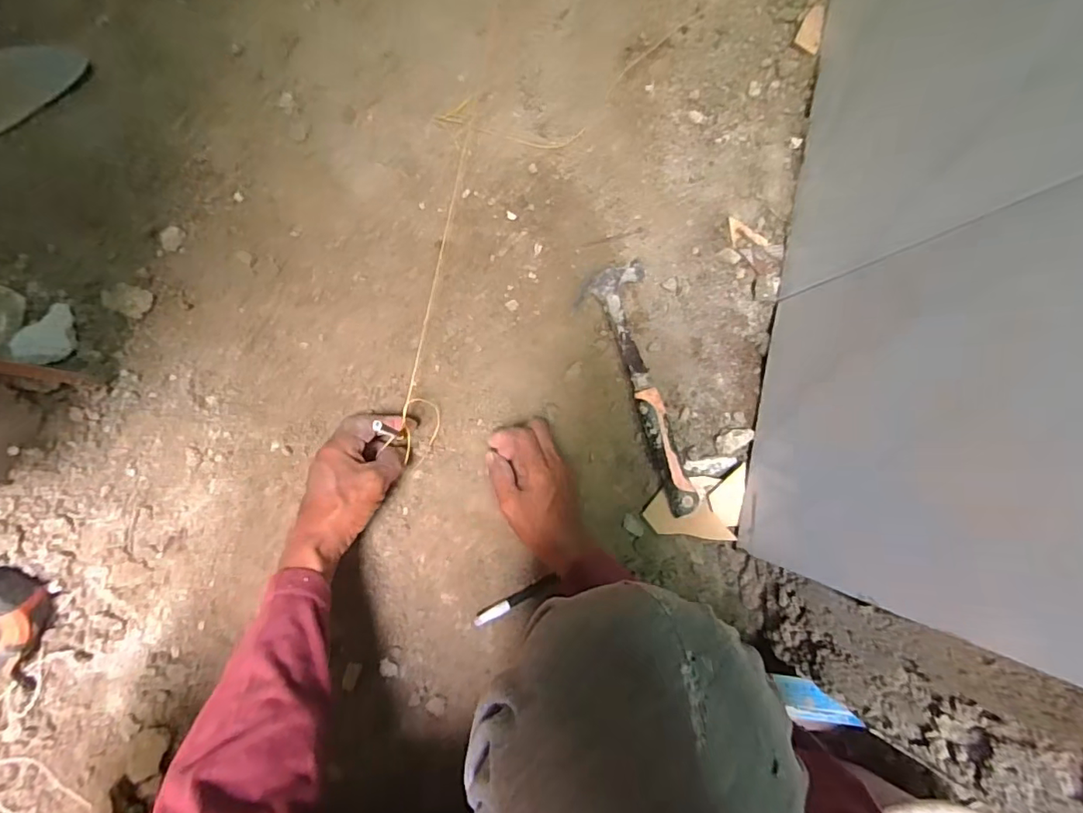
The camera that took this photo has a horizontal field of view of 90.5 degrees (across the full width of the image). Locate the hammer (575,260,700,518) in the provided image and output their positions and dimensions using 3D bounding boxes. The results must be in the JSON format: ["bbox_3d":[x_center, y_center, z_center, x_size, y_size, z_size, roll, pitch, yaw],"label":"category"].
[{"bbox_3d":[0.110,-0.019,0.598,0.075,0.034,0.287,-14,89,-10],"label":"hammer"}]

